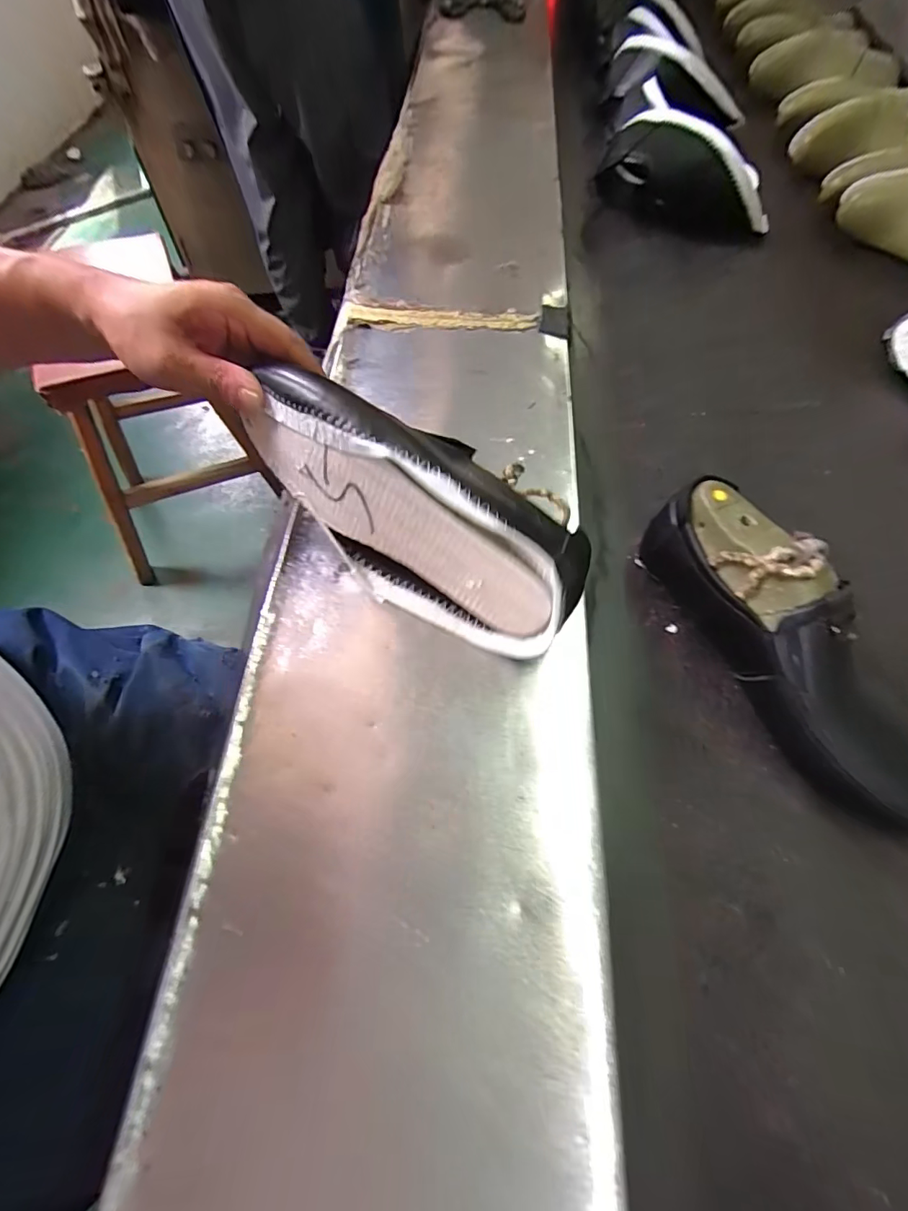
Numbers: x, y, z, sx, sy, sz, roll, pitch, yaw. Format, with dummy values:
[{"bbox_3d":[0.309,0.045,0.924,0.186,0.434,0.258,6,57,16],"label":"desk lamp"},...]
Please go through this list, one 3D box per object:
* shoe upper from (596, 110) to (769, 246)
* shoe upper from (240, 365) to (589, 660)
[{"bbox_3d":[0.301,-0.535,0.630,0.220,0.106,0.079,21,65,-5],"label":"shoe upper"},{"bbox_3d":[-0.033,-0.067,0.314,0.241,0.103,0.083,40,70,17],"label":"shoe upper"}]

